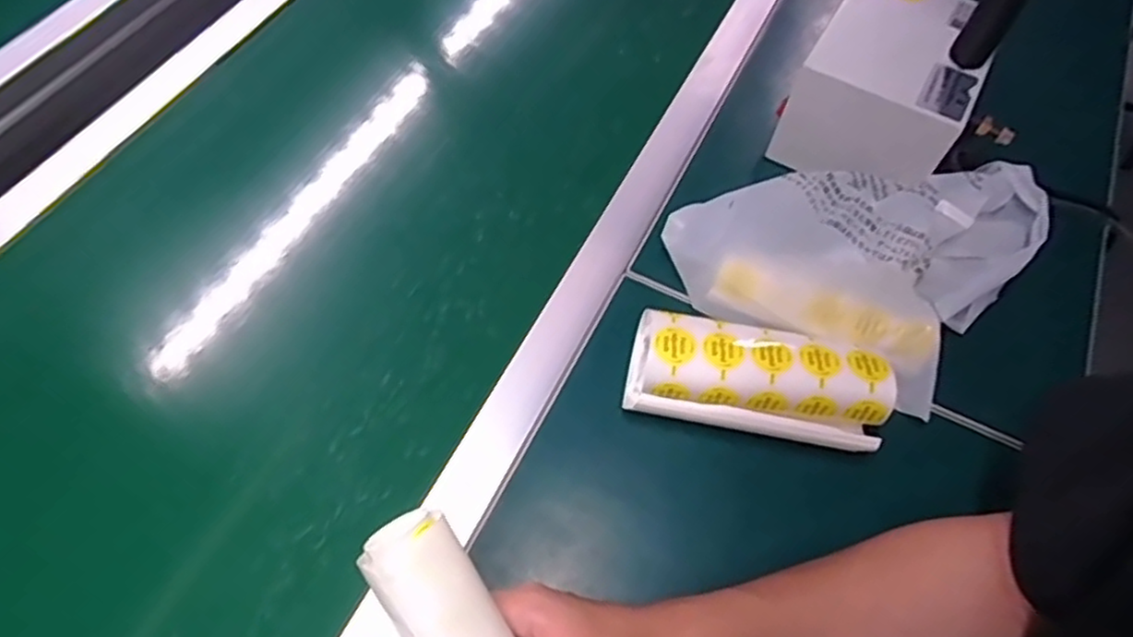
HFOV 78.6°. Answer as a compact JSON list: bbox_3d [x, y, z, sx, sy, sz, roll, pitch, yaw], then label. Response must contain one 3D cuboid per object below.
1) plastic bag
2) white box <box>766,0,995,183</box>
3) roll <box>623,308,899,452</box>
[{"bbox_3d":[0.230,-0.070,0.541,0.218,0.050,0.234,35,64,18],"label":"plastic bag"},{"bbox_3d":[0.273,-0.199,0.584,0.126,0.096,0.152,30,62,15],"label":"white box"},{"bbox_3d":[0.129,0.044,0.476,0.169,0.061,0.066,10,59,4],"label":"roll"}]

